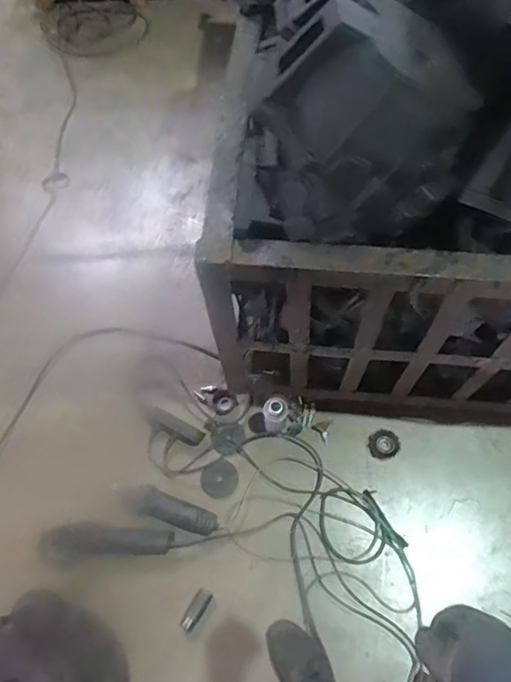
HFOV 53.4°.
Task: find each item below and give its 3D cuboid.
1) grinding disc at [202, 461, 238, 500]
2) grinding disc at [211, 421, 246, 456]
[{"bbox_3d":[-0.089,0.349,1.281,0.088,0.008,0.092,0,64,1],"label":"grinding disc"},{"bbox_3d":[-0.069,0.251,1.315,0.081,0.007,0.086,0,64,1],"label":"grinding disc"}]

